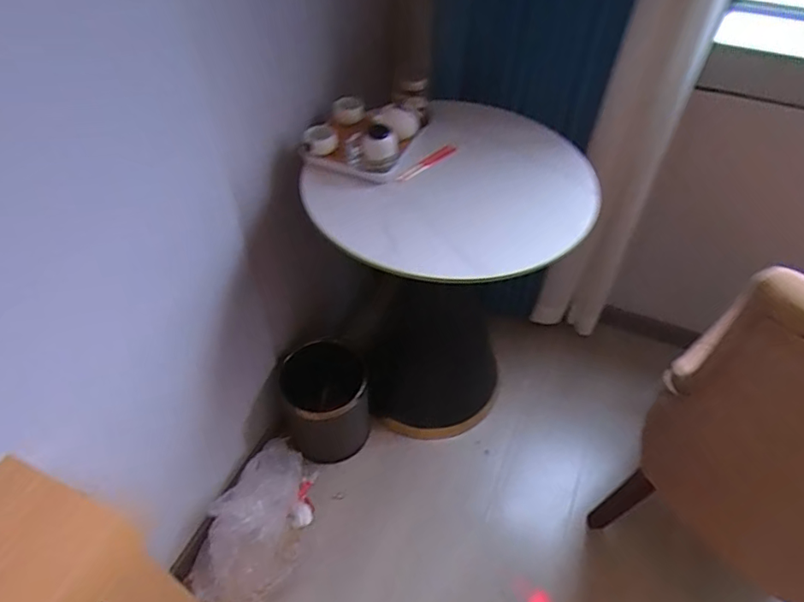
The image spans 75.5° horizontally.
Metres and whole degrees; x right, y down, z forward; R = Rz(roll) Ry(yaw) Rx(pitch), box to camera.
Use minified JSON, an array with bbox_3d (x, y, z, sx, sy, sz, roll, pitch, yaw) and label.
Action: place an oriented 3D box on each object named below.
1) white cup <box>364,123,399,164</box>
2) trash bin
[{"bbox_3d":[-0.041,-0.304,0.990,0.065,0.059,0.053,-2,48,-3],"label":"white cup"},{"bbox_3d":[-0.207,0.267,1.412,0.227,0.253,0.236,1,48,-1],"label":"trash bin"}]

